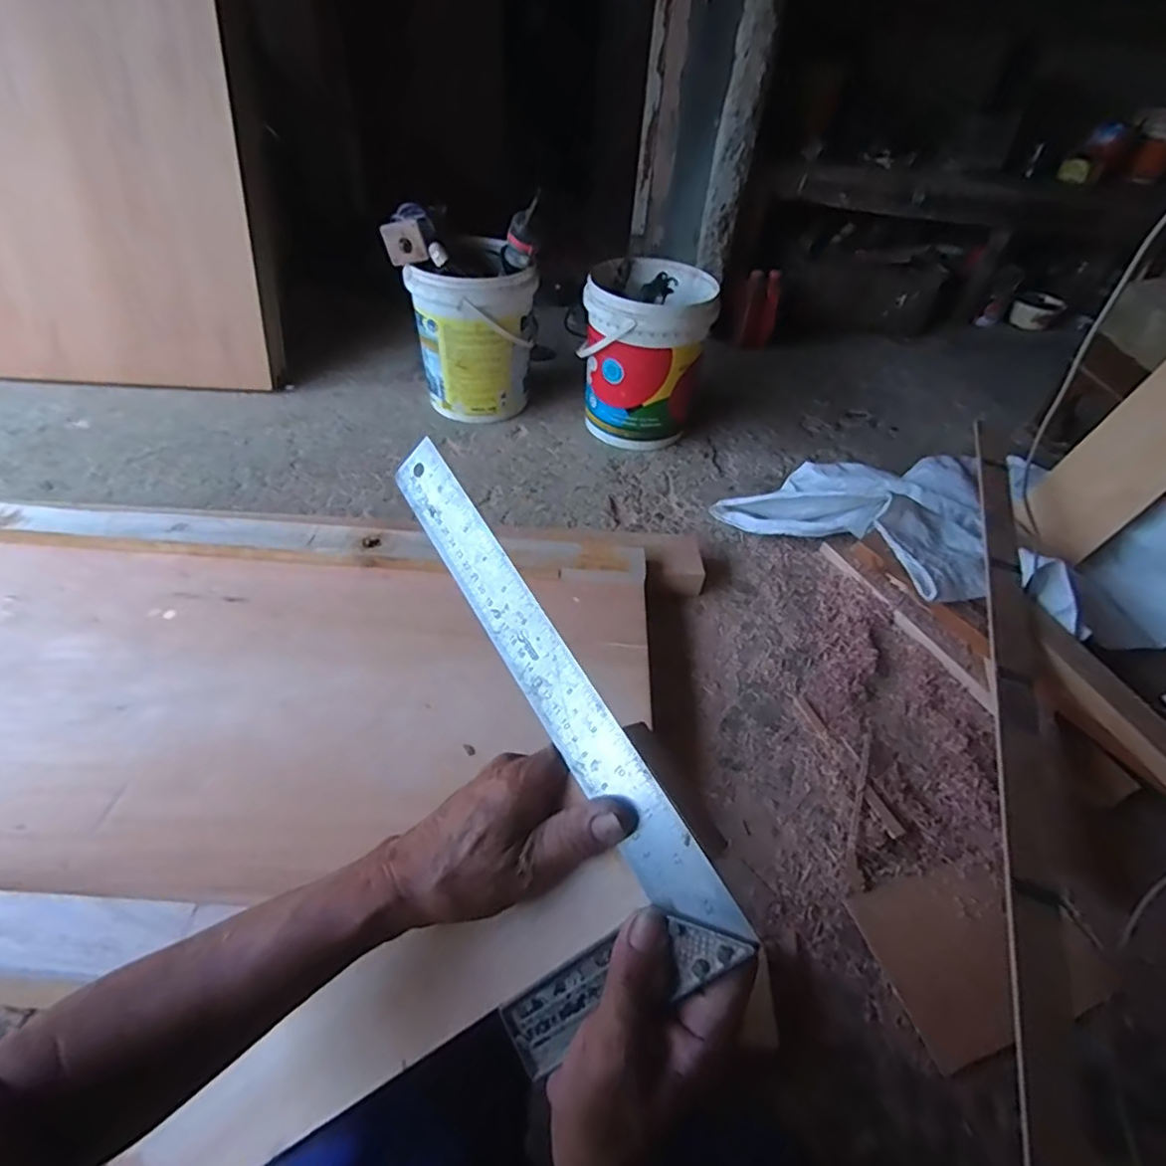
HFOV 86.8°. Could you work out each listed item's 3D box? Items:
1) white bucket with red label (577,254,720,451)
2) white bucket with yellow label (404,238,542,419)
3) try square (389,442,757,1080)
[{"bbox_3d":[0.154,-0.562,1.556,0.296,0.373,0.293,11,45,5],"label":"white bucket with red label"},{"bbox_3d":[-0.277,-0.667,1.617,0.301,0.374,0.337,0,45,-5],"label":"white bucket with yellow label"},{"bbox_3d":[-0.063,0.084,0.372,0.345,0.153,0.009,55,18,22],"label":"try square"}]

